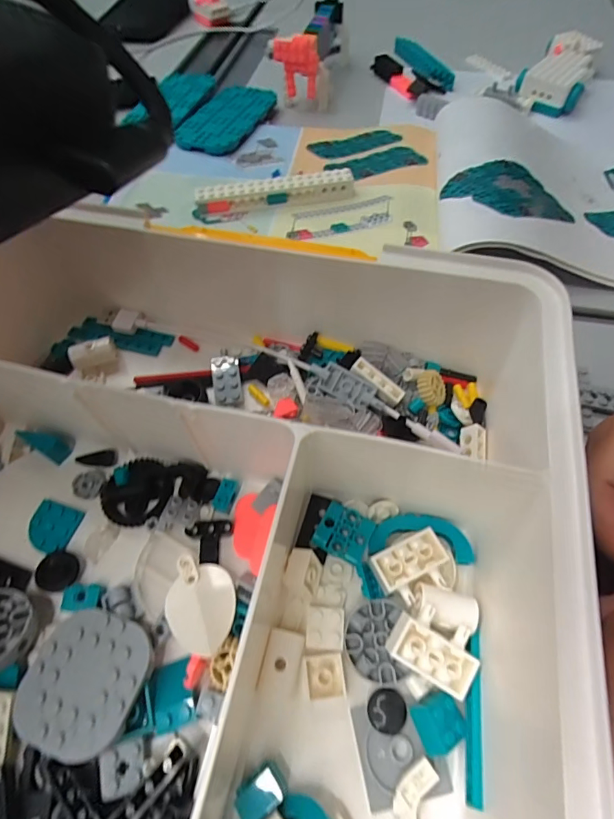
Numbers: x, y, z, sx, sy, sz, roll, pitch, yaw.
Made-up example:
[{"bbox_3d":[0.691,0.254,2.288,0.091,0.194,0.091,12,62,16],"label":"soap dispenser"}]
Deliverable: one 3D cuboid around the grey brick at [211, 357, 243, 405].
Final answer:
[{"bbox_3d":[-0.047,-0.017,0.250,0.017,0.008,0.031,-8,59,-4],"label":"grey brick"}]

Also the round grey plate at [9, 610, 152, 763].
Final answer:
[{"bbox_3d":[-0.089,0.108,0.171,0.047,0.009,0.047,-1,59,1],"label":"round grey plate"}]

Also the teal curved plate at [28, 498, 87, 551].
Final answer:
[{"bbox_3d":[-0.128,0.058,0.214,0.023,0.004,0.023,12,60,9],"label":"teal curved plate"}]

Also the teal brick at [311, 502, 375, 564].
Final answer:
[{"bbox_3d":[0.017,0.057,0.201,0.026,0.006,0.024,22,62,14],"label":"teal brick"}]

